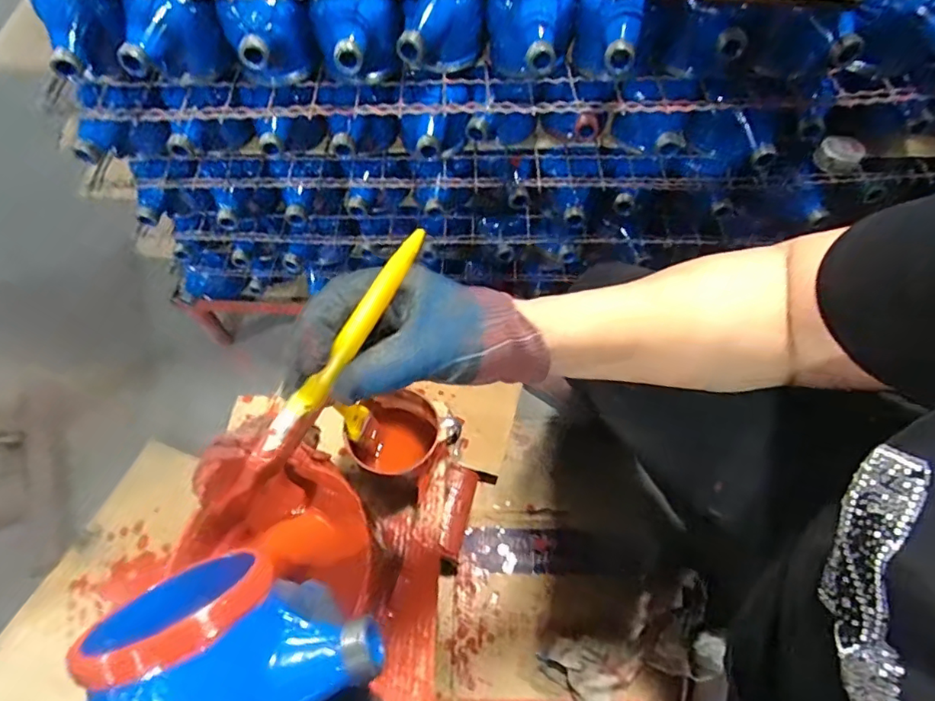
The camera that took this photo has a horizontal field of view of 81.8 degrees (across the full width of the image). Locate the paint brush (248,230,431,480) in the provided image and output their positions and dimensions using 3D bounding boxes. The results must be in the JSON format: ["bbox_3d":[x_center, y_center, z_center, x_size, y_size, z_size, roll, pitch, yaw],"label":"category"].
[{"bbox_3d":[-0.068,0.002,0.285,0.018,0.008,0.152,36,94,22],"label":"paint brush"}]

